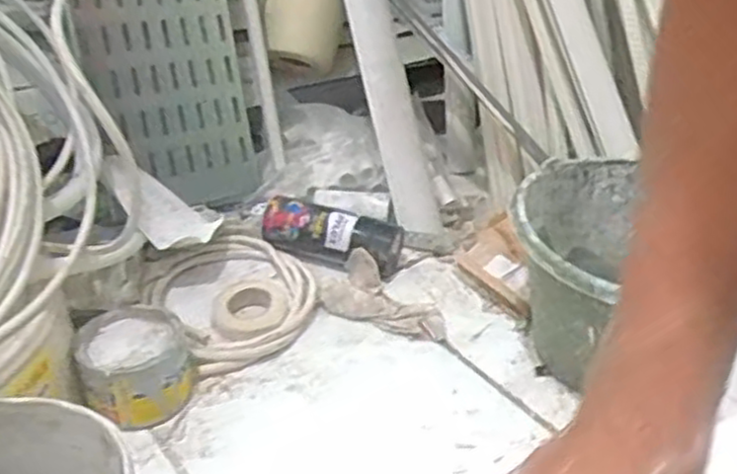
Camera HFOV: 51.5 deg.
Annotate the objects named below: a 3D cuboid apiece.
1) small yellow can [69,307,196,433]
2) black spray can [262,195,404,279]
[{"bbox_3d":[-0.226,0.127,0.742,0.101,0.079,0.096,1,35,0],"label":"small yellow can"},{"bbox_3d":[-0.044,-0.003,0.935,0.169,0.065,0.076,13,37,17],"label":"black spray can"}]

